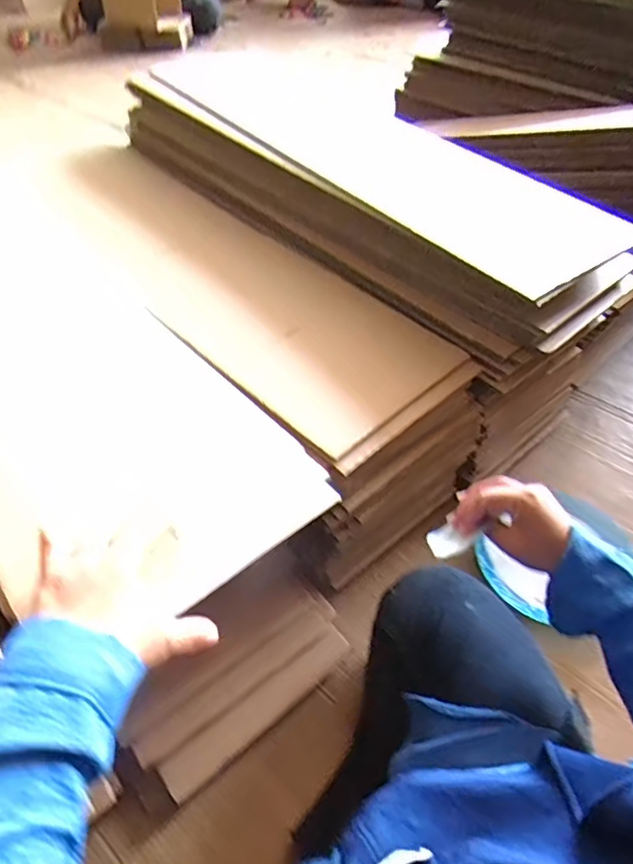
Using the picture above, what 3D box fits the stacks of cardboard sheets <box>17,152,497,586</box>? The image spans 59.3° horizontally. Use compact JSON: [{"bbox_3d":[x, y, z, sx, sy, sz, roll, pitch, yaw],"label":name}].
[{"bbox_3d":[-0.176,-0.205,0.973,0.297,0.250,0.955,-32,56,-27],"label":"stacks of cardboard sheets"}]

